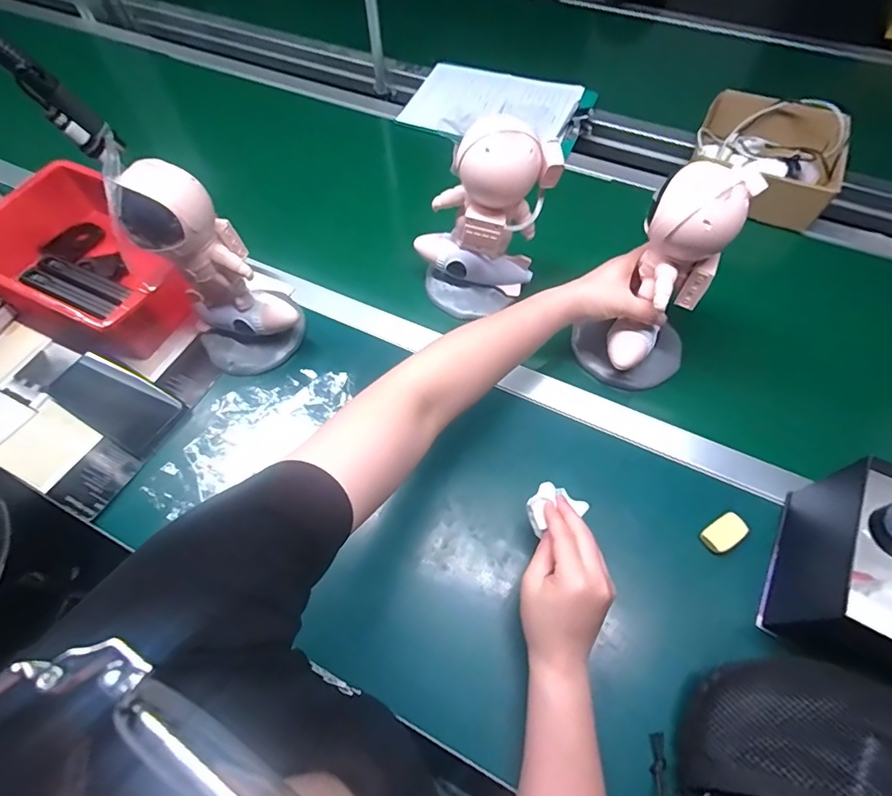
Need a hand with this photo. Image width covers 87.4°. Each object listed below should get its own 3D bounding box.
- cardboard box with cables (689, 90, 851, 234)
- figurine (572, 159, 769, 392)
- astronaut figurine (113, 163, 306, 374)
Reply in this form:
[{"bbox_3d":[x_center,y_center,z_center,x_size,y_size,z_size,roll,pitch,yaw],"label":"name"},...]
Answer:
[{"bbox_3d":[0.487,-0.373,0.709,0.191,0.087,0.179,21,62,12],"label":"cardboard box with cables"},{"bbox_3d":[0.224,-0.116,0.496,0.117,0.245,0.101,27,53,15],"label":"figurine"},{"bbox_3d":[-0.252,-0.134,0.522,0.121,0.233,0.103,-37,66,-18],"label":"astronaut figurine"}]

